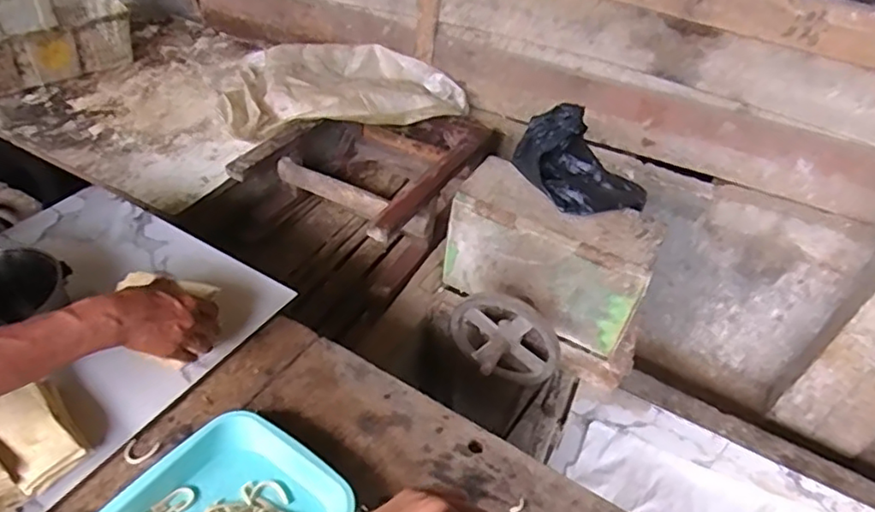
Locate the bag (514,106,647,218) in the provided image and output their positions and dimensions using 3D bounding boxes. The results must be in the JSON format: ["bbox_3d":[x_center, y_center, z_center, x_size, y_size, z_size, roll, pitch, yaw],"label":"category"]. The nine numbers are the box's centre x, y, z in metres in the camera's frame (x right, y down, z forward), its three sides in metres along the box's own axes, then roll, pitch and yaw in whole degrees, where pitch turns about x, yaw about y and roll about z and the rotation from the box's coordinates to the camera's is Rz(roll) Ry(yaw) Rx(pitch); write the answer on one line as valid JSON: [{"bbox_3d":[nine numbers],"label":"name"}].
[{"bbox_3d":[0.247,-0.163,1.062,0.184,0.093,0.214,-21,50,-27],"label":"bag"}]

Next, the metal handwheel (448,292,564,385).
[{"bbox_3d":[0.101,0.164,1.051,0.193,0.174,0.091,26,44,16],"label":"metal handwheel"}]

